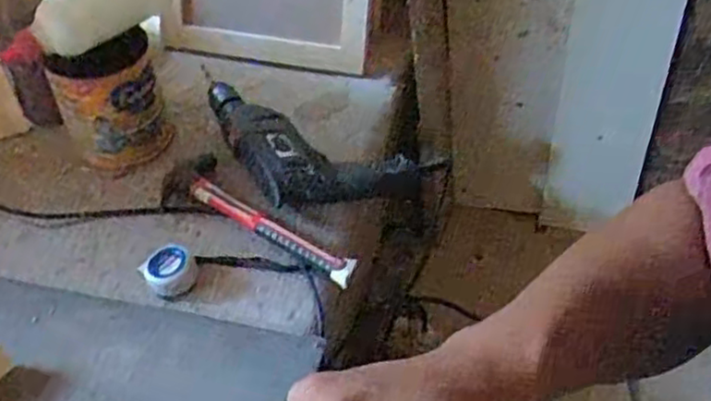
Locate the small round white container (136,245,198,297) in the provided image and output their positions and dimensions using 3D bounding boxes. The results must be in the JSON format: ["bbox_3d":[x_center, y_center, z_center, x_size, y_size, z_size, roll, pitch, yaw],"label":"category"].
[{"bbox_3d":[-0.193,0.075,0.745,0.055,0.033,0.048,-25,49,-23],"label":"small round white container"}]

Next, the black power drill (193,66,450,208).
[{"bbox_3d":[-0.065,-0.073,0.858,0.320,0.067,0.160,13,46,14],"label":"black power drill"}]

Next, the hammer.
[{"bbox_3d":[-0.115,0.020,0.807,0.283,0.025,0.088,29,52,28],"label":"hammer"}]

